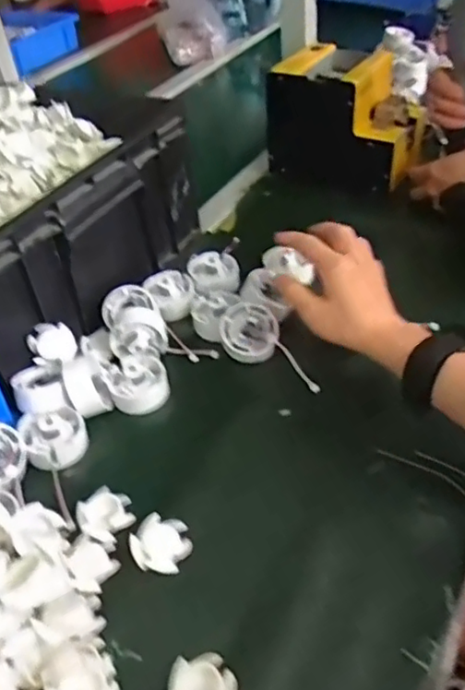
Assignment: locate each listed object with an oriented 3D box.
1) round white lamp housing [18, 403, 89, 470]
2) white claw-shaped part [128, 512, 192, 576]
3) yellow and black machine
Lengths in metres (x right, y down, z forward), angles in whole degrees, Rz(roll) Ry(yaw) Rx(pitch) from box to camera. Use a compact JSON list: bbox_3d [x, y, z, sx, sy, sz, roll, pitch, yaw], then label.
[{"bbox_3d":[-0.156,0.080,0.527,0.052,0.033,0.051,-4,42,4],"label":"round white lamp housing"},{"bbox_3d":[-0.054,0.148,0.446,0.041,0.015,0.040,-4,42,4],"label":"white claw-shaped part"},{"bbox_3d":[0.157,-0.305,0.800,0.182,0.129,0.126,21,49,28],"label":"yellow and black machine"}]

